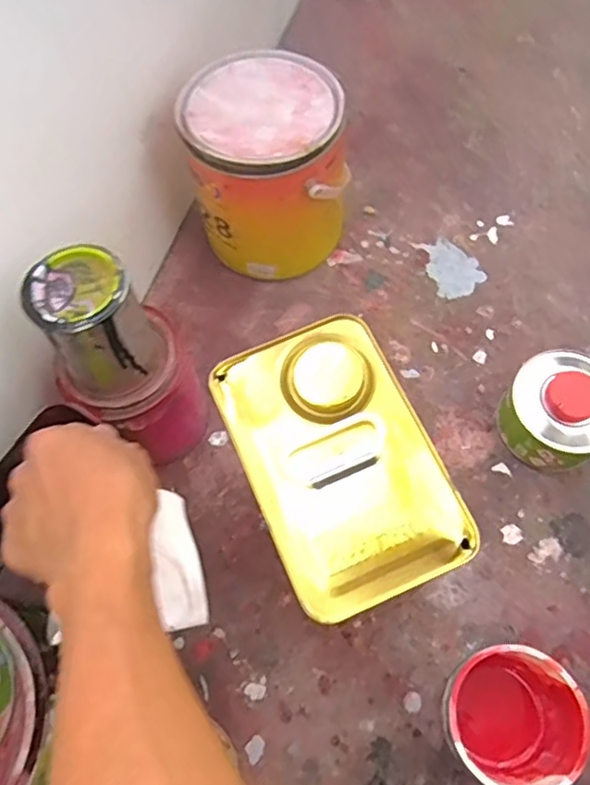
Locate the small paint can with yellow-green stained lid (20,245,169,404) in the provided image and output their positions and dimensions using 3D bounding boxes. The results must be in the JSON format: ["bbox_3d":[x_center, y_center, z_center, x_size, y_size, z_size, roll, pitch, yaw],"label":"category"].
[{"bbox_3d":[-0.148,-0.051,0.481,0.074,0.100,0.077,-1,67,3],"label":"small paint can with yellow-green stained lid"}]

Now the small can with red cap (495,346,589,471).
[{"bbox_3d":[0.251,0.015,0.586,0.098,0.078,0.097,-1,65,2],"label":"small can with red cap"}]

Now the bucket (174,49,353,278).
[{"bbox_3d":[-0.026,-0.228,0.658,0.145,0.176,0.146,-1,65,2],"label":"bucket"}]

